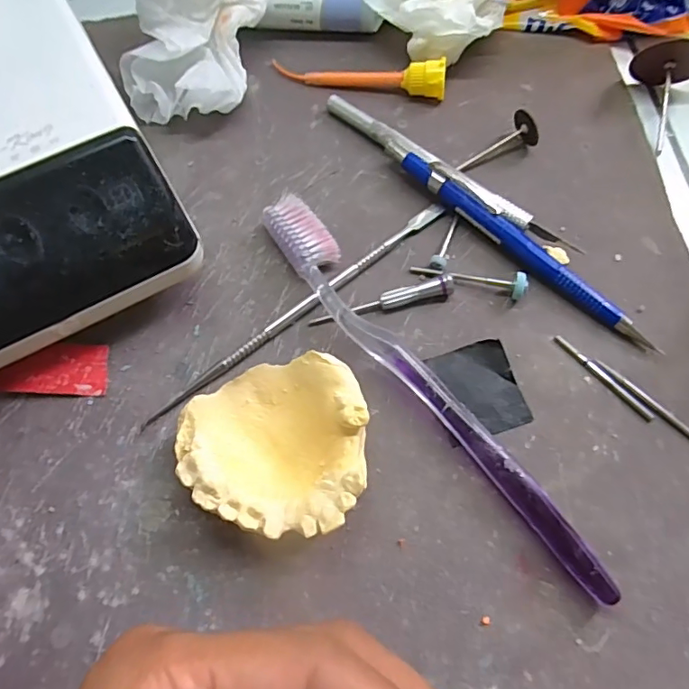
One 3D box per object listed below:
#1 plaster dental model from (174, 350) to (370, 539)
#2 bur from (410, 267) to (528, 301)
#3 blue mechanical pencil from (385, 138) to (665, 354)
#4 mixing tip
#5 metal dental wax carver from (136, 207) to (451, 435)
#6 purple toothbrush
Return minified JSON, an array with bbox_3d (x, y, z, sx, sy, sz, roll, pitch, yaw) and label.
[{"bbox_3d":[-0.024,0.035,0.177,0.062,0.023,0.057,-10,67,-3],"label":"plaster dental model"},{"bbox_3d":[0.051,-0.029,0.210,0.046,0.010,0.009,20,69,9],"label":"bur"},{"bbox_3d":[0.068,-0.045,0.216,0.012,0.011,0.135,-41,72,-14],"label":"blue mechanical pencil"},{"bbox_3d":[0.006,-0.135,0.256,0.088,0.016,0.012,13,68,7],"label":"mixing tip"},{"bbox_3d":[-0.016,-0.015,0.209,0.149,0.005,0.006,-38,72,-14],"label":"metal dental wax carver"},{"bbox_3d":[0.024,0.011,0.191,0.020,0.014,0.185,-33,70,-12],"label":"purple toothbrush"}]

